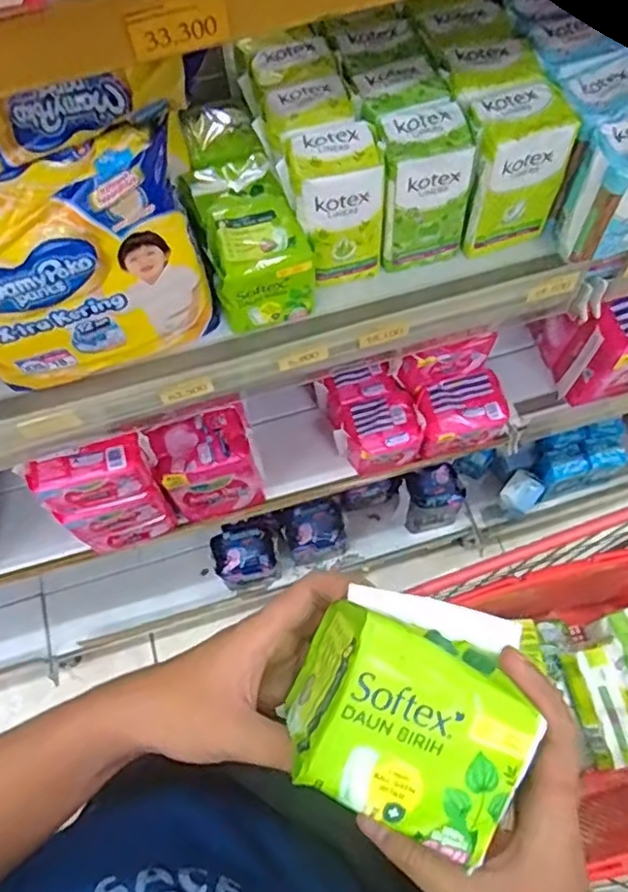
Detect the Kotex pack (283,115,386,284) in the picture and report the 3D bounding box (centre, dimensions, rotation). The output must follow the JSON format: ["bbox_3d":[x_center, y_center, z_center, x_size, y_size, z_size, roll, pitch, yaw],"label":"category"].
[{"bbox_3d":[0.022,-0.234,0.626,0.083,0.127,0.080,-10,67,-2],"label":"Kotex pack"}]

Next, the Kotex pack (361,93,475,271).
[{"bbox_3d":[0.099,-0.263,0.638,0.083,0.131,0.091,-15,67,-4],"label":"Kotex pack"}]

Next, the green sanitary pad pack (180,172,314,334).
[{"bbox_3d":[-0.066,-0.205,0.648,0.091,0.083,0.146,-20,68,-6],"label":"green sanitary pad pack"}]

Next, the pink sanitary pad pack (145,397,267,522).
[{"bbox_3d":[-0.145,0.021,0.896,0.127,0.165,0.102,-20,68,-6],"label":"pink sanitary pad pack"}]

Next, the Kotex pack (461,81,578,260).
[{"bbox_3d":[0.192,-0.278,0.637,0.091,0.135,0.079,-15,67,-4],"label":"Kotex pack"}]

